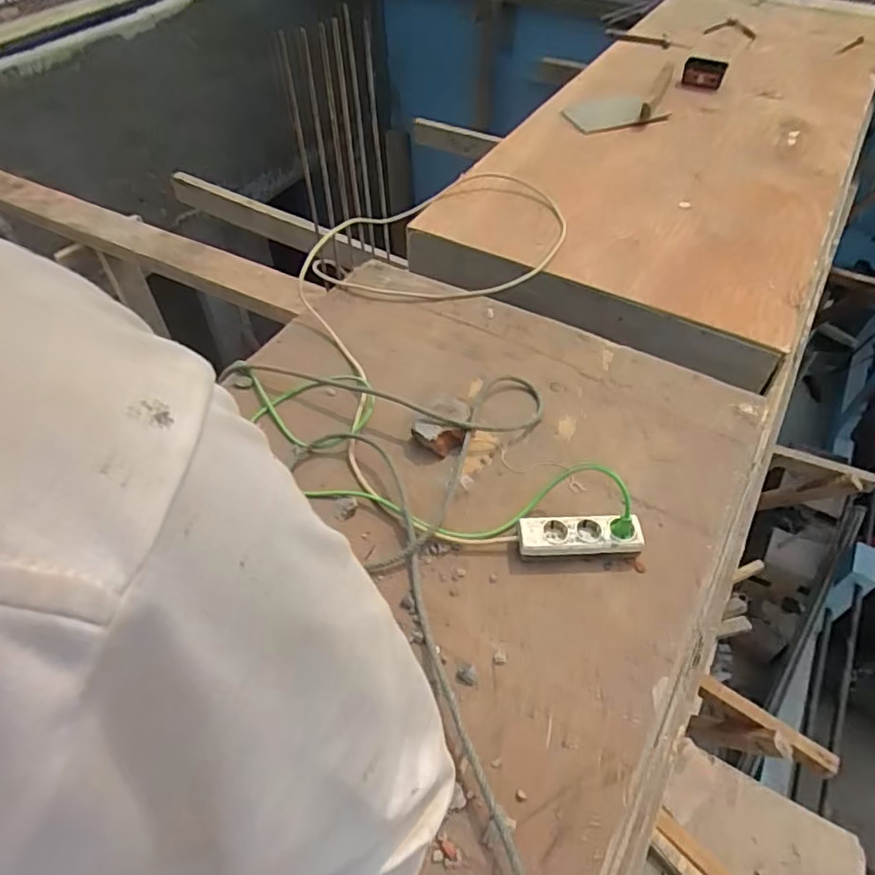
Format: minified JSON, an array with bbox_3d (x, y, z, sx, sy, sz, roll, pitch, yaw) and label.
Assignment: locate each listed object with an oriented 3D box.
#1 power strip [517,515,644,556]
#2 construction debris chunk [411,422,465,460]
[{"bbox_3d":[0.223,0.157,0.946,0.190,0.040,0.064,0,51,1],"label":"power strip"},{"bbox_3d":[-0.002,0.006,1.067,0.093,0.036,0.047,12,52,10],"label":"construction debris chunk"}]

